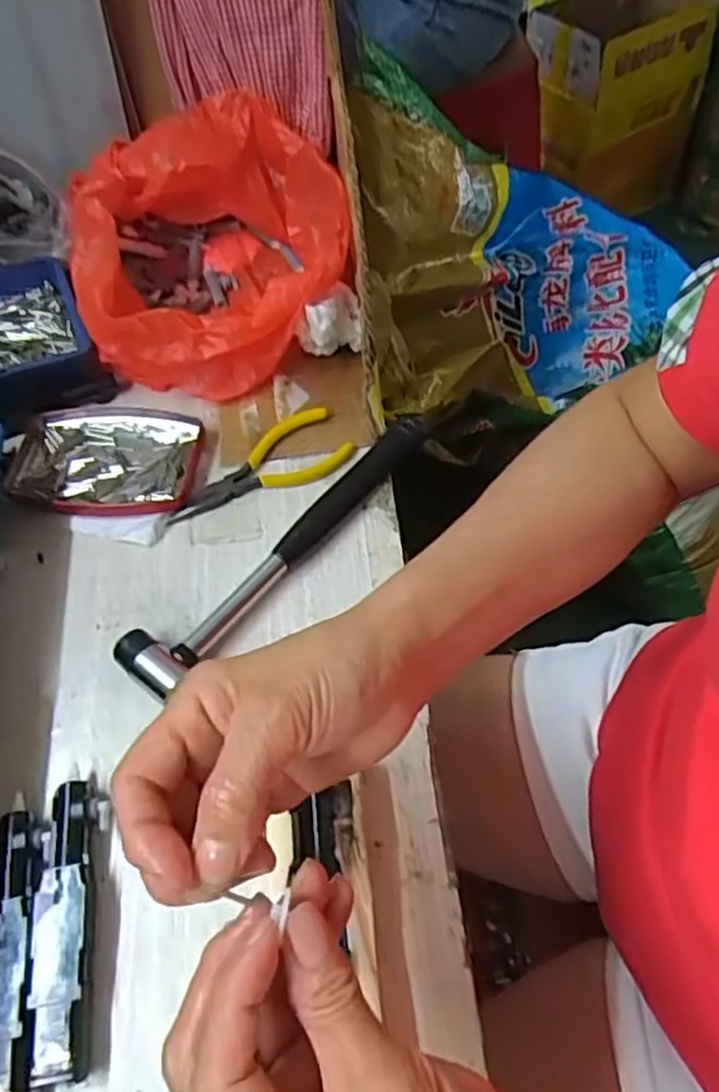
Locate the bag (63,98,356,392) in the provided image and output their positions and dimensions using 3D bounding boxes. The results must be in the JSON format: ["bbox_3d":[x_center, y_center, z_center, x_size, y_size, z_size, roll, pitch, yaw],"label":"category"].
[{"bbox_3d":[-0.104,-0.214,0.509,0.186,0.106,0.197,-17,57,-6],"label":"bag"}]

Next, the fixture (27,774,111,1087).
[{"bbox_3d":[-0.130,0.166,0.320,0.026,0.022,0.121,-10,57,-2],"label":"fixture"}]

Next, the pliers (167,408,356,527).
[{"bbox_3d":[-0.064,-0.047,0.453,0.121,0.010,0.047,-34,60,-16],"label":"pliers"}]

